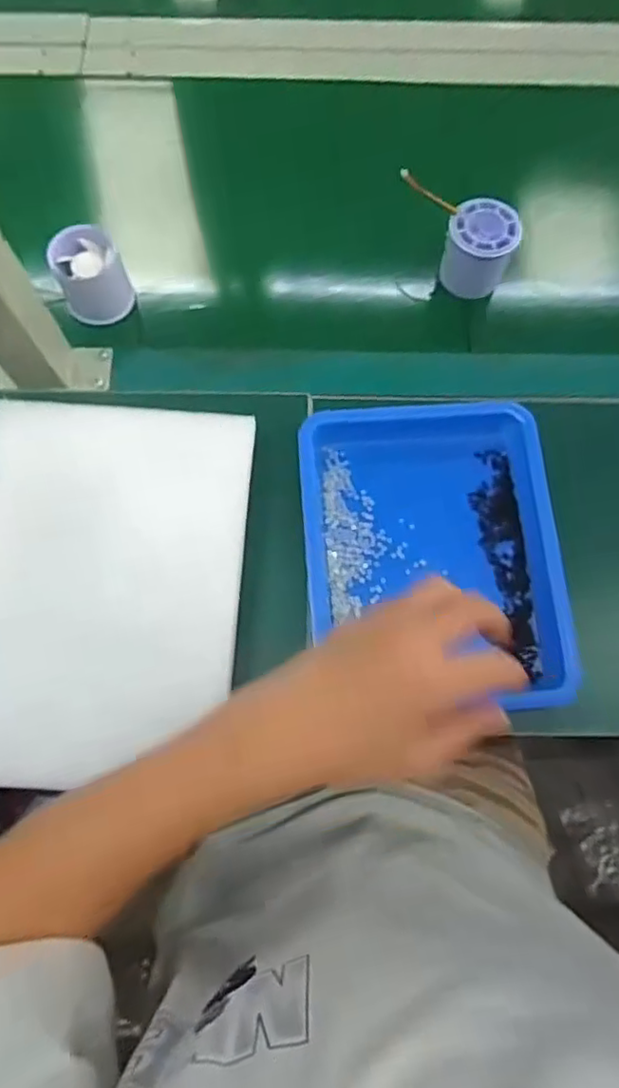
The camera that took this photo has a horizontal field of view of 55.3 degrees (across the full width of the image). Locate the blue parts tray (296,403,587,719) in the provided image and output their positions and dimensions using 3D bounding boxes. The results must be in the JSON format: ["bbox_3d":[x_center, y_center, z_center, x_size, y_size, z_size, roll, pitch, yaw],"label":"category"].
[{"bbox_3d":[0.084,0.000,0.418,0.171,0.028,0.219,-3,74,-1],"label":"blue parts tray"}]

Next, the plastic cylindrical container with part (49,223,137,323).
[{"bbox_3d":[-0.174,-0.217,0.479,0.052,0.045,0.061,-18,74,-5],"label":"plastic cylindrical container with part"}]

